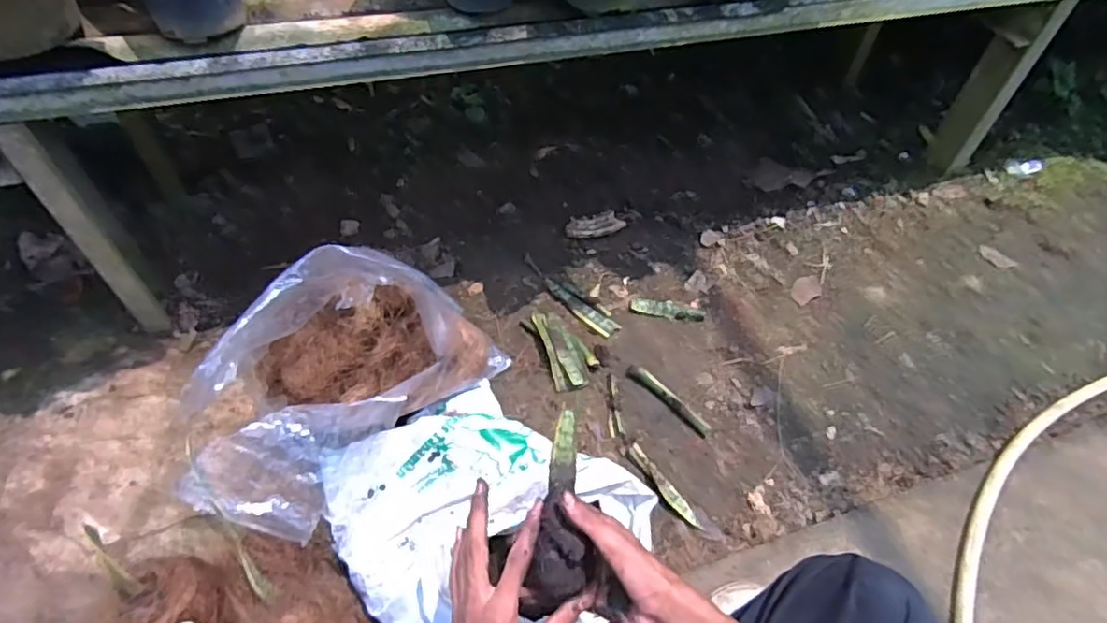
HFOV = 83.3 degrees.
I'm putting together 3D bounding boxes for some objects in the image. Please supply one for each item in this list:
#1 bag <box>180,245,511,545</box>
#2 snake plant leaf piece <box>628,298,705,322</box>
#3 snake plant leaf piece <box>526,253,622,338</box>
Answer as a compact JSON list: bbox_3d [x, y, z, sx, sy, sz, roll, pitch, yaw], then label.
[{"bbox_3d":[-0.250,0.072,0.745,0.194,0.265,0.391,23,52,17],"label":"bag"},{"bbox_3d":[0.189,-0.002,1.033,0.122,0.015,0.028,7,51,2],"label":"snake plant leaf piece"},{"bbox_3d":[0.017,-0.031,1.048,0.037,0.010,0.227,-33,60,-26],"label":"snake plant leaf piece"}]

